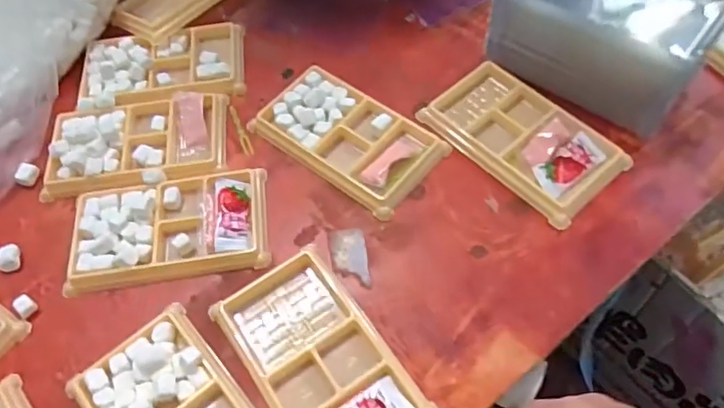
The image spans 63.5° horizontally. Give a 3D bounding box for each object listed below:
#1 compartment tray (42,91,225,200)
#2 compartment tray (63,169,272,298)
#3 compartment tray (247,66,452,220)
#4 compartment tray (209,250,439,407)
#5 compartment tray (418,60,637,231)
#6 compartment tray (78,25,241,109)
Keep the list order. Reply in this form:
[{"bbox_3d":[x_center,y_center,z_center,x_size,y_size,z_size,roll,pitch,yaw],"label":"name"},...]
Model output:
[{"bbox_3d":[-0.171,-0.045,0.449,0.134,0.025,0.085,-5,59,1],"label":"compartment tray"},{"bbox_3d":[-0.134,0.015,0.404,0.133,0.012,0.078,-8,59,-1],"label":"compartment tray"},{"bbox_3d":[-0.012,-0.051,0.438,0.134,0.010,0.075,35,68,21],"label":"compartment tray"},{"bbox_3d":[-0.028,0.093,0.350,0.076,0.014,0.135,-34,63,-15],"label":"compartment tray"},{"bbox_3d":[0.116,-0.049,0.428,0.076,0.010,0.132,-39,65,-18],"label":"compartment tray"},{"bbox_3d":[-0.165,-0.115,0.489,0.130,0.013,0.077,-7,59,0],"label":"compartment tray"}]

